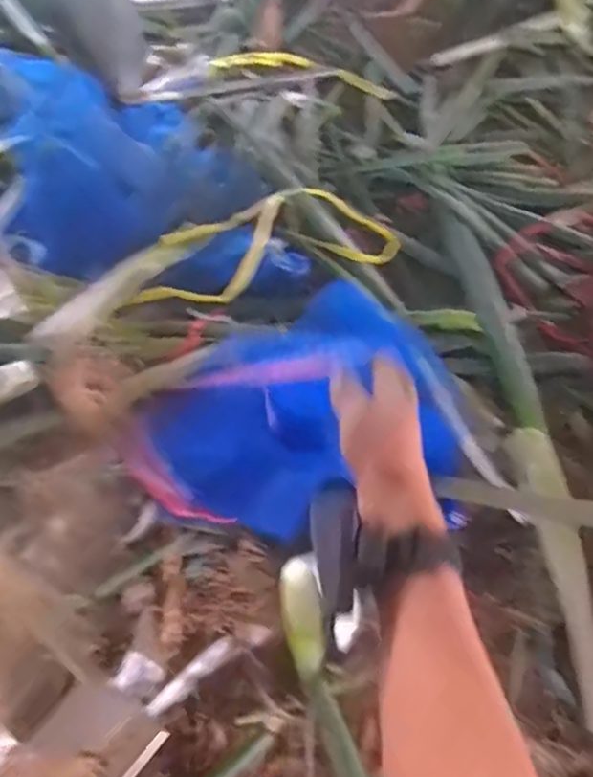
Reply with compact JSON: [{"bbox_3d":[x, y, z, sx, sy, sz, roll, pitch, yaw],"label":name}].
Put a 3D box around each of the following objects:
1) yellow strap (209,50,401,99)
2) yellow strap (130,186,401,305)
[{"bbox_3d":[0.014,-0.539,1.058,0.306,0.022,0.111,10,61,4],"label":"yellow strap"},{"bbox_3d":[-0.039,-0.185,0.813,0.340,0.046,0.139,-16,63,-10],"label":"yellow strap"}]

